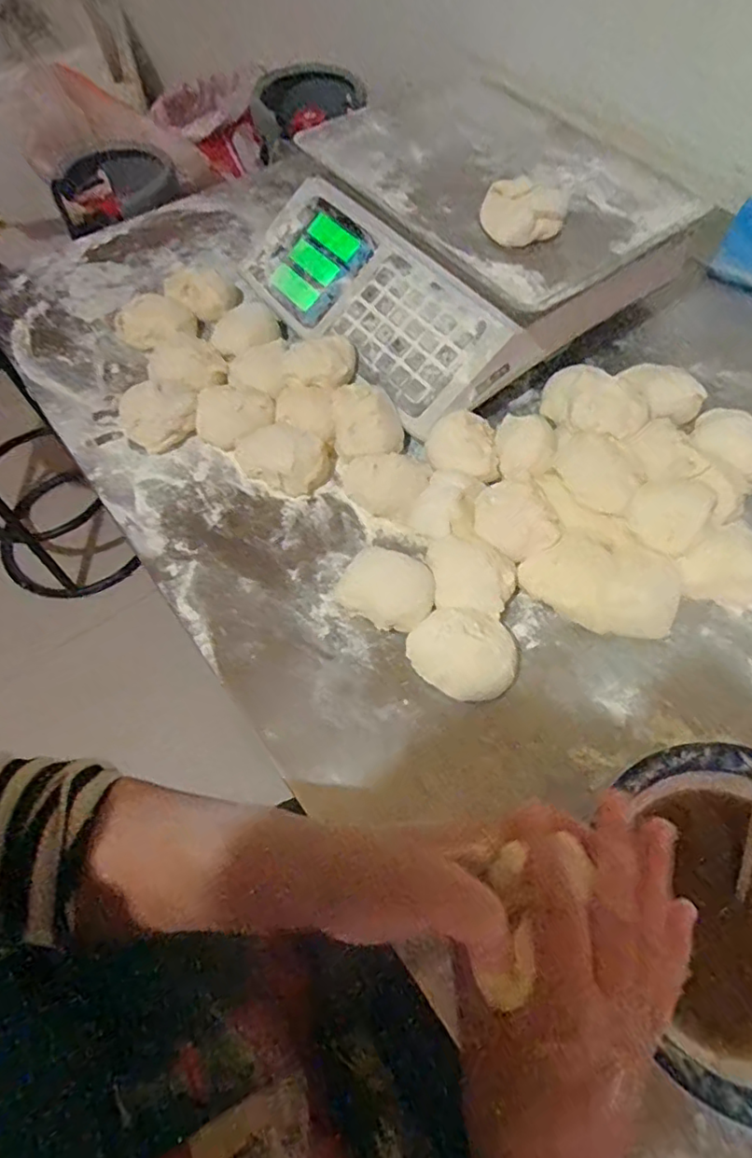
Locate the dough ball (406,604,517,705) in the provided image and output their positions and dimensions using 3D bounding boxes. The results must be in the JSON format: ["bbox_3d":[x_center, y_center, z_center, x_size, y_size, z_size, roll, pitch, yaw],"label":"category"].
[{"bbox_3d":[0.064,0.051,0.424,0.075,0.041,0.063,30,66,16],"label":"dough ball"}]

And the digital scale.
[{"bbox_3d":[0.088,-0.350,0.588,0.367,0.092,0.337,-35,66,-16],"label":"digital scale"}]

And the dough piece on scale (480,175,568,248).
[{"bbox_3d":[0.134,-0.334,0.534,0.073,0.029,0.074,12,62,8],"label":"dough piece on scale"}]

